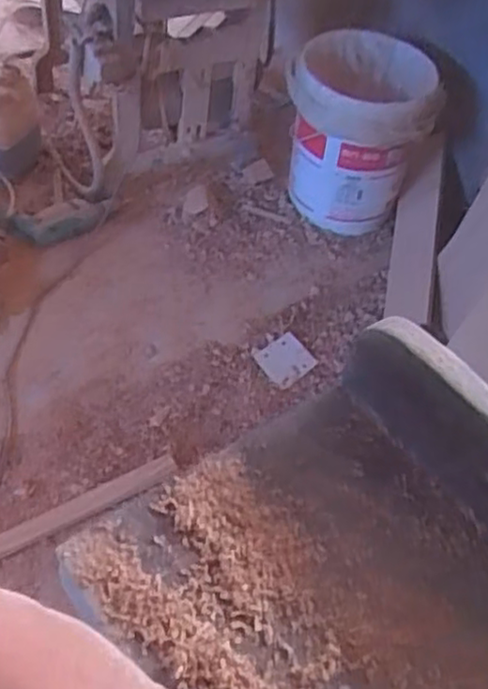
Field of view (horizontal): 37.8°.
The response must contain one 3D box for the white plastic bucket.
[{"bbox_3d":[0.264,-0.487,1.697,0.309,0.431,0.326,11,50,1],"label":"white plastic bucket"}]

